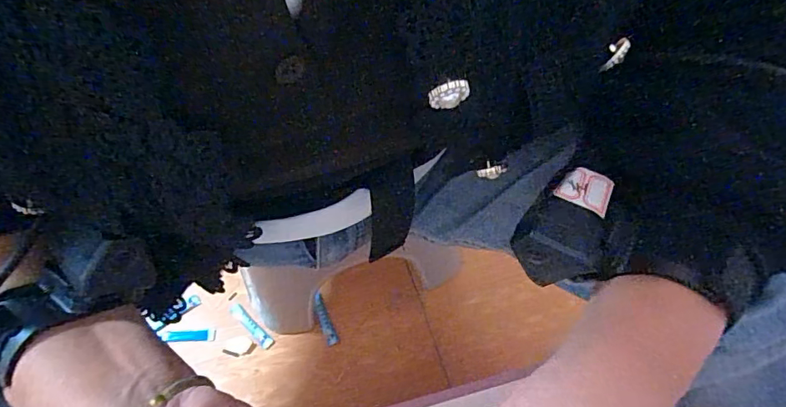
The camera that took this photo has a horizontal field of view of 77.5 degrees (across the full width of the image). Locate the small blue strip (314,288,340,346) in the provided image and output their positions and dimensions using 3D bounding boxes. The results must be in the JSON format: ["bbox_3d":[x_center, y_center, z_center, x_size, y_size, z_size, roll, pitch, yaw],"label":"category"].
[{"bbox_3d":[-0.096,0.161,0.689,0.016,0.004,0.077,-17,73,-15],"label":"small blue strip"}]

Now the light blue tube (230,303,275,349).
[{"bbox_3d":[-0.207,0.180,0.715,0.086,0.009,0.017,39,67,20],"label":"light blue tube"}]

